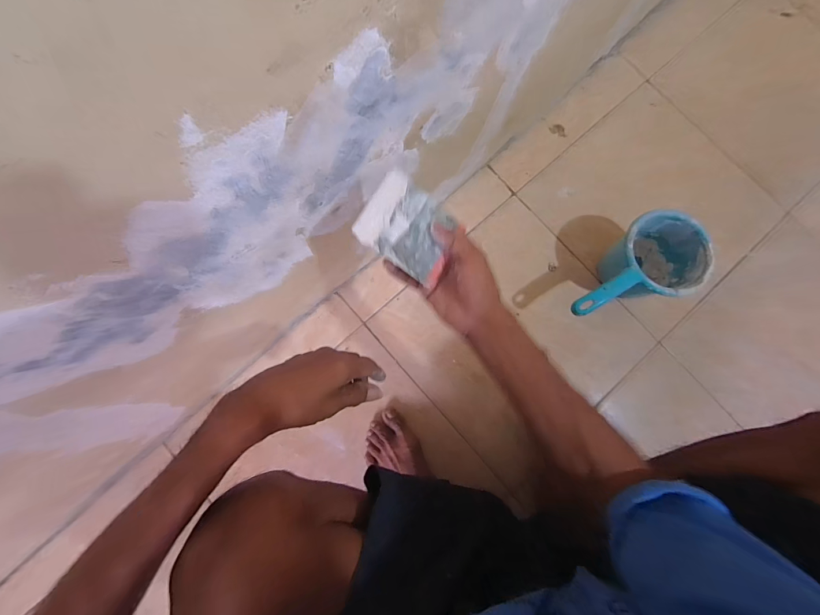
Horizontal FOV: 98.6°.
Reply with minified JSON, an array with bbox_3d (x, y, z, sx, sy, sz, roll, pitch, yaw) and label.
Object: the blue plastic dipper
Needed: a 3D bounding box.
[{"bbox_3d":[0.371,-0.065,0.616,0.253,0.145,0.140,-19,82,-17],"label":"blue plastic dipper"}]

